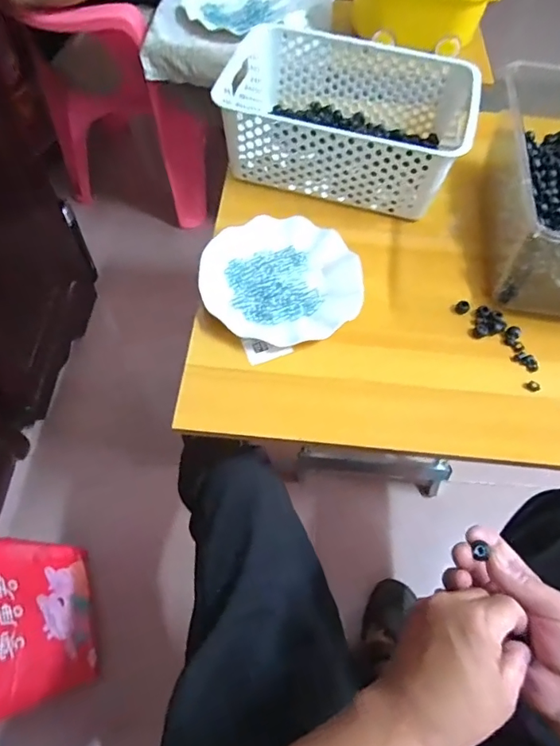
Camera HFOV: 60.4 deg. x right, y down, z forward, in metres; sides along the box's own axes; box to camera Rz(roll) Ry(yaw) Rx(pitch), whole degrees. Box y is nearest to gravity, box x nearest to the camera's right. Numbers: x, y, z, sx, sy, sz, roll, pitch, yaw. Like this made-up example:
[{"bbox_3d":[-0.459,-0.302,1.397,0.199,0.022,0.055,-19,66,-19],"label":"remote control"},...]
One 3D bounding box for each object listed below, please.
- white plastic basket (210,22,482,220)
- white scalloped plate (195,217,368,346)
[{"bbox_3d":[0.085,-0.335,0.645,0.308,0.111,0.209,16,60,5],"label":"white plastic basket"},{"bbox_3d":[0.001,-0.106,0.562,0.178,0.032,0.172,2,60,-3],"label":"white scalloped plate"}]

